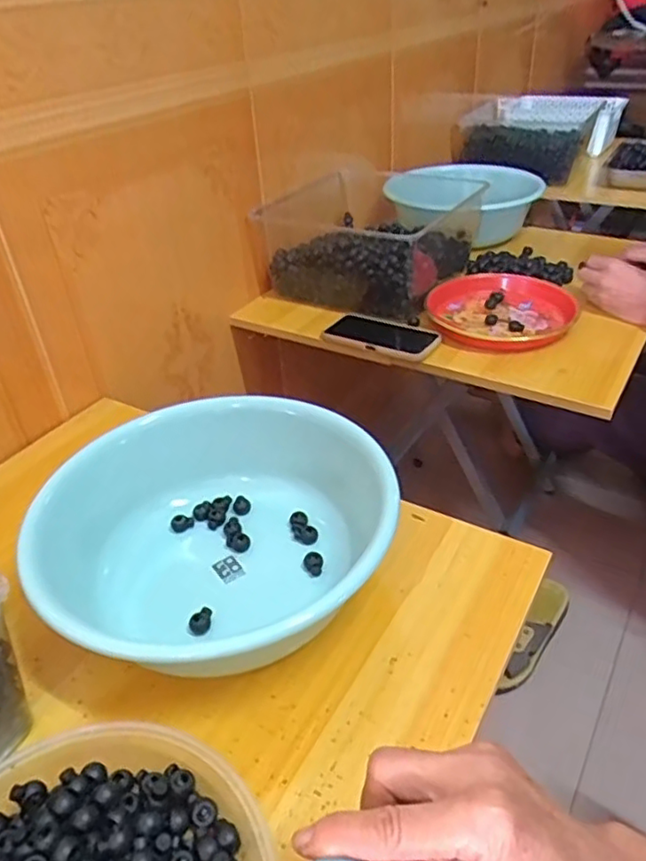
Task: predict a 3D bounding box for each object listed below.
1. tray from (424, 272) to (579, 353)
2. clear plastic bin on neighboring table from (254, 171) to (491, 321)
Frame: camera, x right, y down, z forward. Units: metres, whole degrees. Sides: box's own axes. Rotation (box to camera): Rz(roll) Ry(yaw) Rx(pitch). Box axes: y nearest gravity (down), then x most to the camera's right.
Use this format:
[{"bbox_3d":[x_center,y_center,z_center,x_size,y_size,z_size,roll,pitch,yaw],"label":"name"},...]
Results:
[{"bbox_3d":[0.262,-0.180,0.924,0.197,0.028,0.201,-2,36,1],"label":"tray"},{"bbox_3d":[0.068,-0.320,1.047,0.315,0.128,0.279,19,42,27],"label":"clear plastic bin on neighboring table"}]

